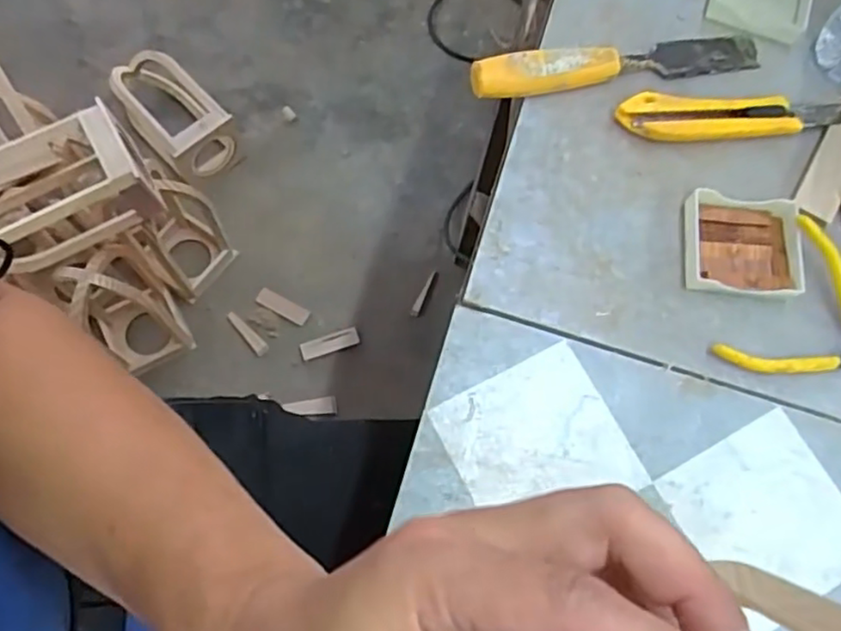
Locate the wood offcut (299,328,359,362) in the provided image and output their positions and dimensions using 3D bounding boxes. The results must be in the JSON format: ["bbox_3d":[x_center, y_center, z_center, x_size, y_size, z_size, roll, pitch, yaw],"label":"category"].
[{"bbox_3d":[-0.158,0.052,1.149,0.101,0.024,0.031,-17,72,-9],"label":"wood offcut"}]

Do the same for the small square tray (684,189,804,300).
[{"bbox_3d":[0.227,-0.050,0.464,0.078,0.014,0.071,8,70,-1],"label":"small square tray"}]

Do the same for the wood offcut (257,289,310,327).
[{"bbox_3d":[-0.246,-0.016,1.176,0.095,0.016,0.032,26,71,6],"label":"wood offcut"}]

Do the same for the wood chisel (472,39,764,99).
[{"bbox_3d":[0.150,-0.194,0.499,0.230,0.031,0.027,-10,71,-7],"label":"wood chisel"}]

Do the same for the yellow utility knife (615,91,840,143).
[{"bbox_3d":[0.236,-0.149,0.491,0.178,0.021,0.030,-2,70,-4],"label":"yellow utility knife"}]

